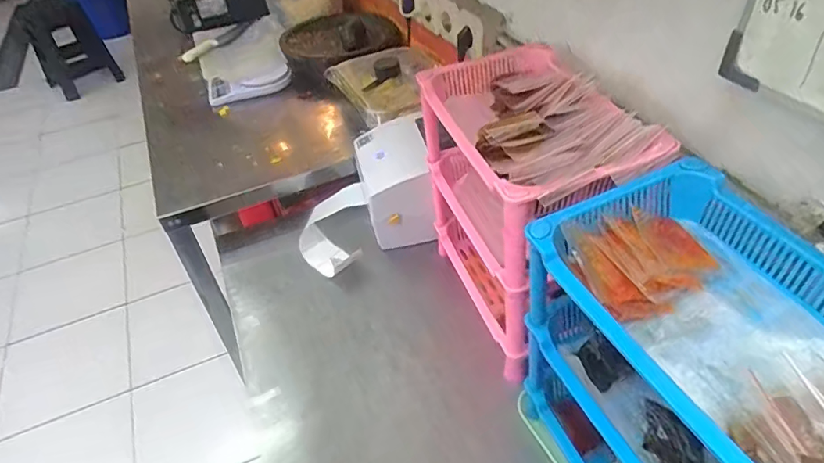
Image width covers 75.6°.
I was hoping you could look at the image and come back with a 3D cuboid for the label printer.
[{"bbox_3d":[-0.032,-0.079,0.980,0.108,0.149,0.178,-12,42,-6],"label":"label printer"}]

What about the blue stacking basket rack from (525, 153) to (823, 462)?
[{"bbox_3d":[0.265,0.167,0.514,0.195,0.331,0.298,-20,43,-15],"label":"blue stacking basket rack"}]

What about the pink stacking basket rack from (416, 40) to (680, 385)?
[{"bbox_3d":[0.151,-0.031,0.746,0.181,0.349,0.318,-14,42,-9],"label":"pink stacking basket rack"}]

